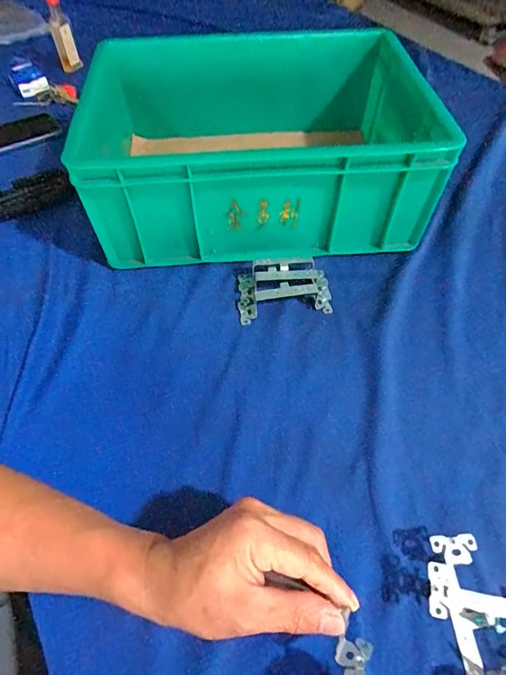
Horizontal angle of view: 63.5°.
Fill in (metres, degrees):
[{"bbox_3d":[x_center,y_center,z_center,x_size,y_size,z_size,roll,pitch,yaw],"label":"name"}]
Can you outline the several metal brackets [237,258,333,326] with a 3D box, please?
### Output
[{"bbox_3d":[0.036,-0.058,0.474,0.106,0.031,0.068,-5,56,-3],"label":"several metal brackets"}]

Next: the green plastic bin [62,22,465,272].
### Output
[{"bbox_3d":[0.006,-0.258,0.536,0.394,0.143,0.314,-4,56,-2],"label":"green plastic bin"}]

